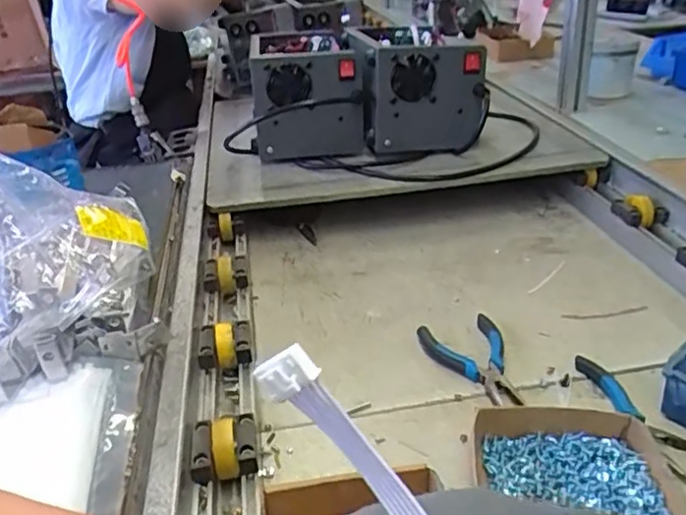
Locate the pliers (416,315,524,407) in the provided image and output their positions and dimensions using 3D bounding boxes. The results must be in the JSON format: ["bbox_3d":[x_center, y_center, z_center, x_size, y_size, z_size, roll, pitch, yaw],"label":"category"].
[{"bbox_3d":[0.147,0.105,0.661,0.081,0.021,0.131,-18,32,-22],"label":"pliers"}]

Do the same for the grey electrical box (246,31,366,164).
[{"bbox_3d":[-0.051,-0.285,1.031,0.177,0.172,0.319,-3,29,3],"label":"grey electrical box"}]

